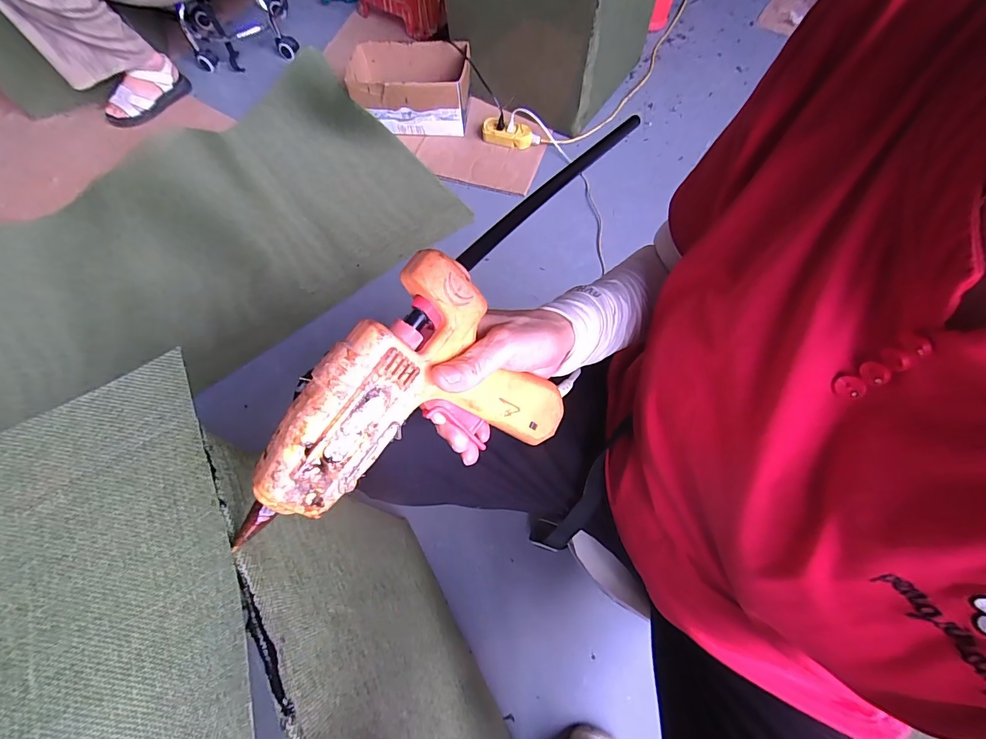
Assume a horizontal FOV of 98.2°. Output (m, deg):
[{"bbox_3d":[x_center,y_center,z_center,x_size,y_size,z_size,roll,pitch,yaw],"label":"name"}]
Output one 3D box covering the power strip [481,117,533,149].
[{"bbox_3d":[0.036,-0.610,1.100,0.128,0.039,0.049,9,69,5],"label":"power strip"}]

